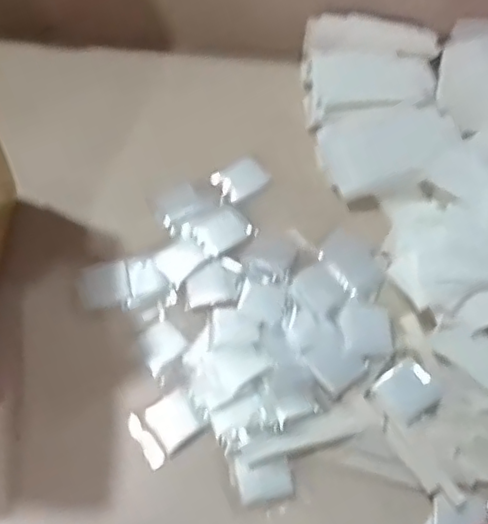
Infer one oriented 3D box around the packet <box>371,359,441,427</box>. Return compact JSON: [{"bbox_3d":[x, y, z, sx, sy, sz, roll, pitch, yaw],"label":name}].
[{"bbox_3d":[0.128,0.100,0.477,0.046,0.007,0.039,-32,63,-18],"label":"packet"}]

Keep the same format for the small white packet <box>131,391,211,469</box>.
[{"bbox_3d":[-0.059,0.125,0.469,0.050,0.004,0.042,-32,63,-18],"label":"small white packet"}]

